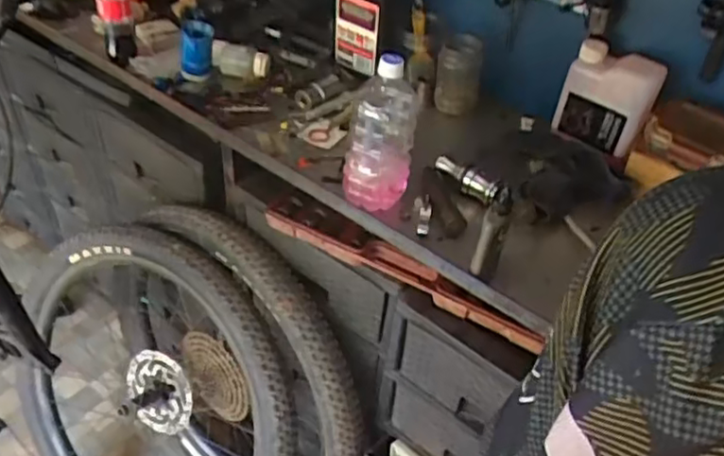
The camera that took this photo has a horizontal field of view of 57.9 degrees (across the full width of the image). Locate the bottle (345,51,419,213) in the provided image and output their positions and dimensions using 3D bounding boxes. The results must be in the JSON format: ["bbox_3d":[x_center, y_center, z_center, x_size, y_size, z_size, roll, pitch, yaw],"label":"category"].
[{"bbox_3d":[0.027,-0.132,0.874,0.088,0.201,0.097,7,42,2],"label":"bottle"}]

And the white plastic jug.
[{"bbox_3d":[0.358,-0.185,0.964,0.123,0.146,0.057,30,49,24],"label":"white plastic jug"}]

